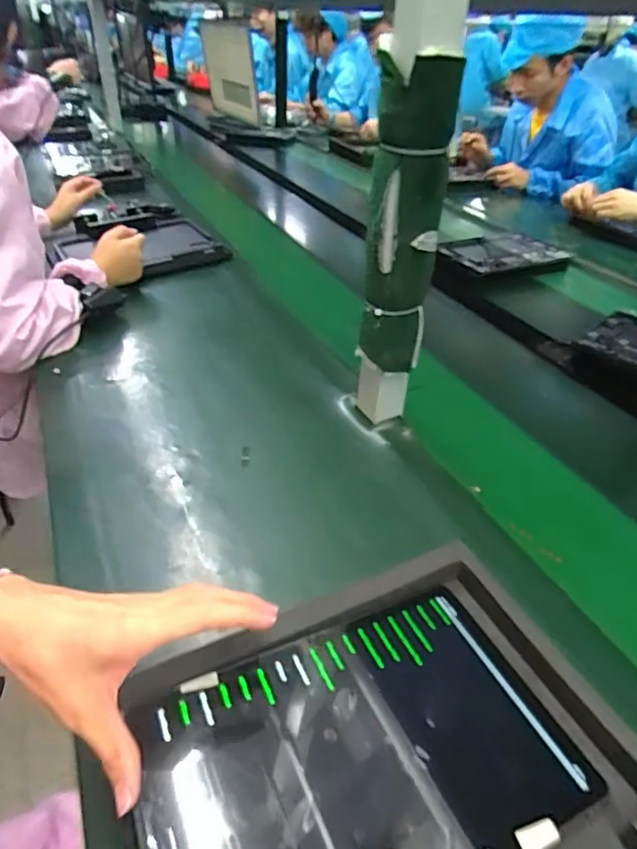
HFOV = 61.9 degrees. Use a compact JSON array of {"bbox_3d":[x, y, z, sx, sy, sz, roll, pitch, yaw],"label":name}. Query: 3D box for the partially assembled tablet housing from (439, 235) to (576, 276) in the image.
[{"bbox_3d":[0.380,-0.359,1.109,0.261,0.016,0.175,-14,40,-21],"label":"partially assembled tablet housing"}]

